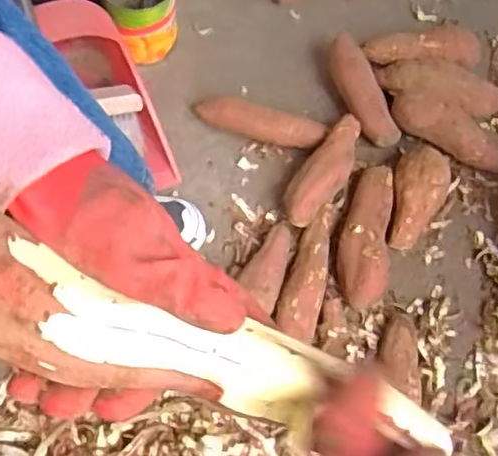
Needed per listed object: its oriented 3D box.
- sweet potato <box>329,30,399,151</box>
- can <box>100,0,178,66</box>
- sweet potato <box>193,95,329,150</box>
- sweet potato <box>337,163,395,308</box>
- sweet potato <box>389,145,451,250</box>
[{"bbox_3d":[0.152,-0.187,0.887,0.050,0.062,0.168,-21,73,-9],"label":"sweet potato"},{"bbox_3d":[-0.153,-0.302,0.894,0.101,0.113,0.113,-6,72,-5],"label":"can"},{"bbox_3d":[0.014,-0.142,0.869,0.180,0.045,0.050,16,71,3],"label":"sweet potato"},{"bbox_3d":[0.146,0.008,0.799,0.062,0.070,0.198,12,71,2],"label":"sweet potato"},{"bbox_3d":[0.218,-0.039,0.821,0.071,0.048,0.142,17,83,3],"label":"sweet potato"}]

